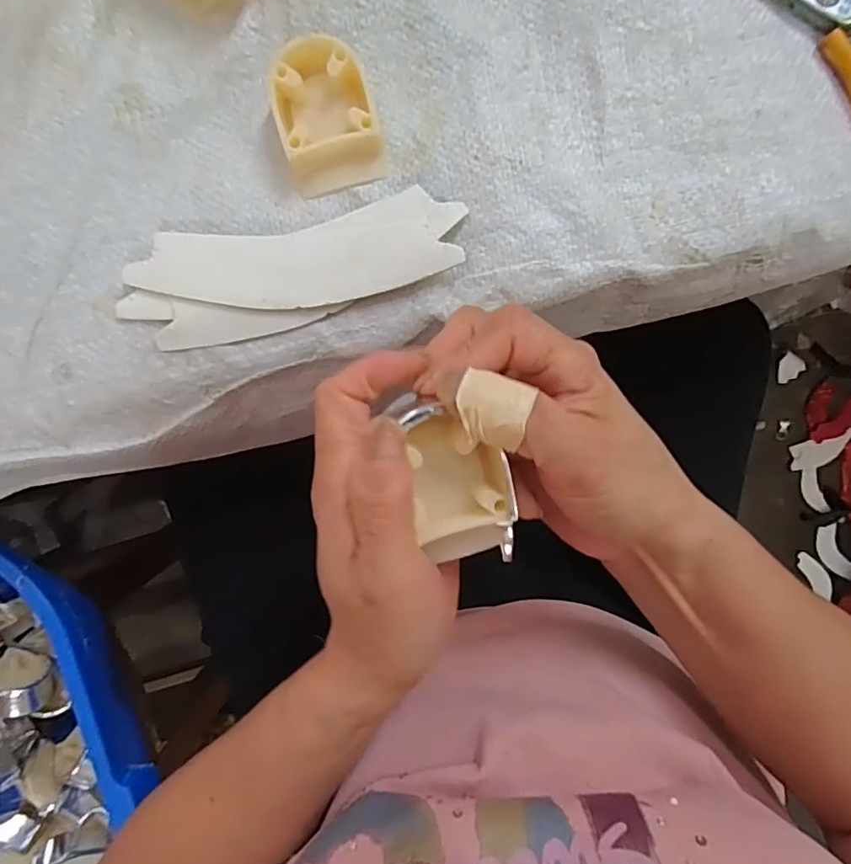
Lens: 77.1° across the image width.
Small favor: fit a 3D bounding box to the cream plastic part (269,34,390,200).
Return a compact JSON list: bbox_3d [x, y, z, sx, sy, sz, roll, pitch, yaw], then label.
[{"bbox_3d":[-0.046,-0.148,0.248,0.044,0.018,0.058,-16,90,2],"label":"cream plastic part"}]

